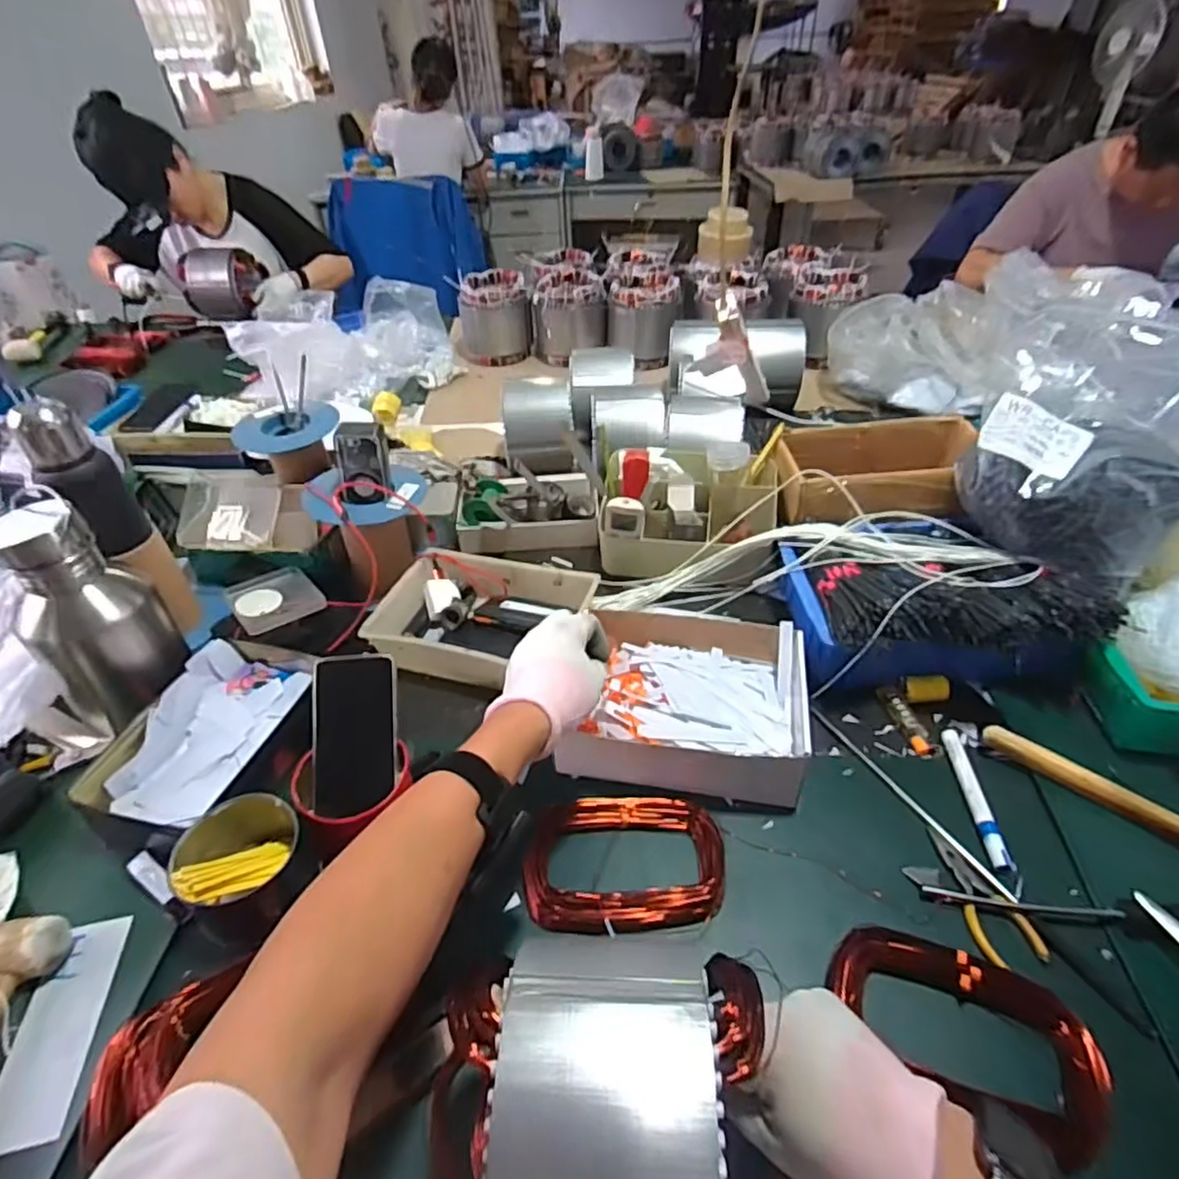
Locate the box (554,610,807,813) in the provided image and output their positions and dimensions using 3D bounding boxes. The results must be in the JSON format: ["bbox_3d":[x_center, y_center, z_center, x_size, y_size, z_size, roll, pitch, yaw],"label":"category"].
[{"bbox_3d":[0.102,0.113,0.686,0.242,0.061,0.189,6,42,10],"label":"box"}]

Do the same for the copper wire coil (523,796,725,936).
[{"bbox_3d":[0.031,0.239,0.573,0.172,0.024,0.119,-5,41,-3],"label":"copper wire coil"}]

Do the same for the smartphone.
[{"bbox_3d":[-0.222,0.135,0.614,0.078,0.005,0.144,-4,81,-2],"label":"smartphone"}]

